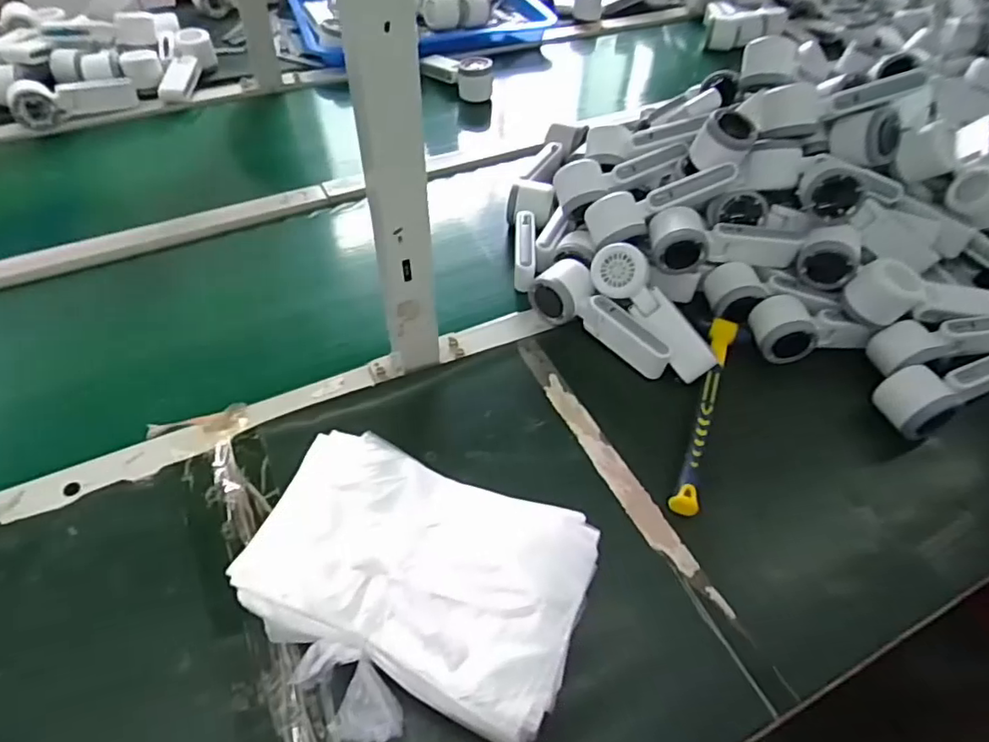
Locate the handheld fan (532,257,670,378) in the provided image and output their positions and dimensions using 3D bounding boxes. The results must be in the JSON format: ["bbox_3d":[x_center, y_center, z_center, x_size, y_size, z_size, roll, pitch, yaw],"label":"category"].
[{"bbox_3d":[0.114,-0.056,0.645,0.166,0.048,0.052,37,58,24],"label":"handheld fan"}]

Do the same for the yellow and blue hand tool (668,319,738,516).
[{"bbox_3d":[0.208,0.039,0.601,0.023,0.035,0.235,18,52,12],"label":"yellow and blue hand tool"}]

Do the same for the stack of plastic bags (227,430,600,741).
[{"bbox_3d":[-0.057,0.163,0.452,0.234,0.066,0.185,16,53,6],"label":"stack of plastic bags"}]

